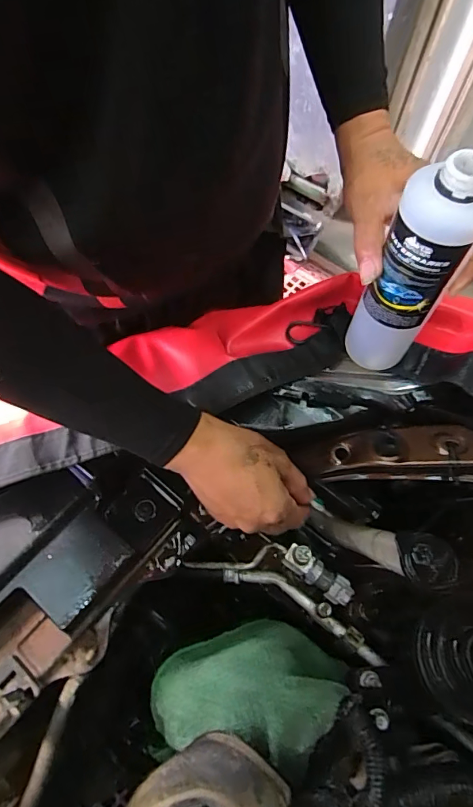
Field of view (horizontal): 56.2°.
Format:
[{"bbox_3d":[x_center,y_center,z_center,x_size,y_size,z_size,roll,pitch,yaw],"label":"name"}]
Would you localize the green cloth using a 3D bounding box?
[{"bbox_3d":[0.013,0.272,0.434,0.190,0.151,0.116,6,61,0],"label":"green cloth"}]

